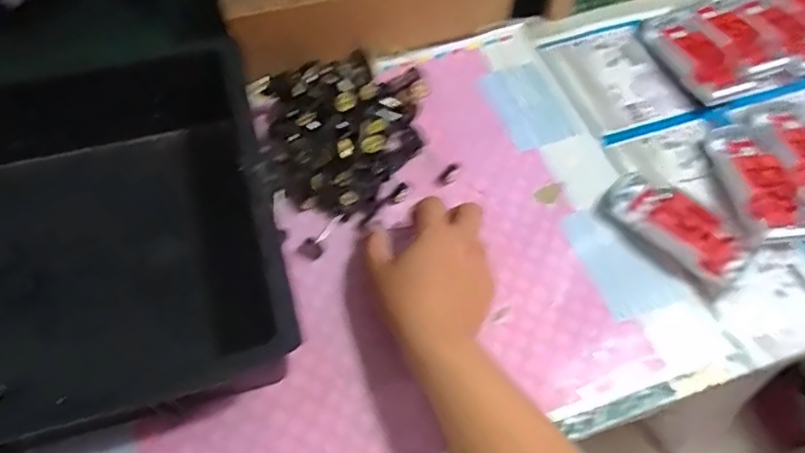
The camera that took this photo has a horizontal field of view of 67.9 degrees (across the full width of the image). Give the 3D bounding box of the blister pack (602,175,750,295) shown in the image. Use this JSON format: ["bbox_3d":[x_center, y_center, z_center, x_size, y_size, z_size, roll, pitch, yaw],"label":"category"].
[{"bbox_3d":[0.245,-0.001,0.536,0.127,0.022,0.054,38,63,22],"label":"blister pack"}]

